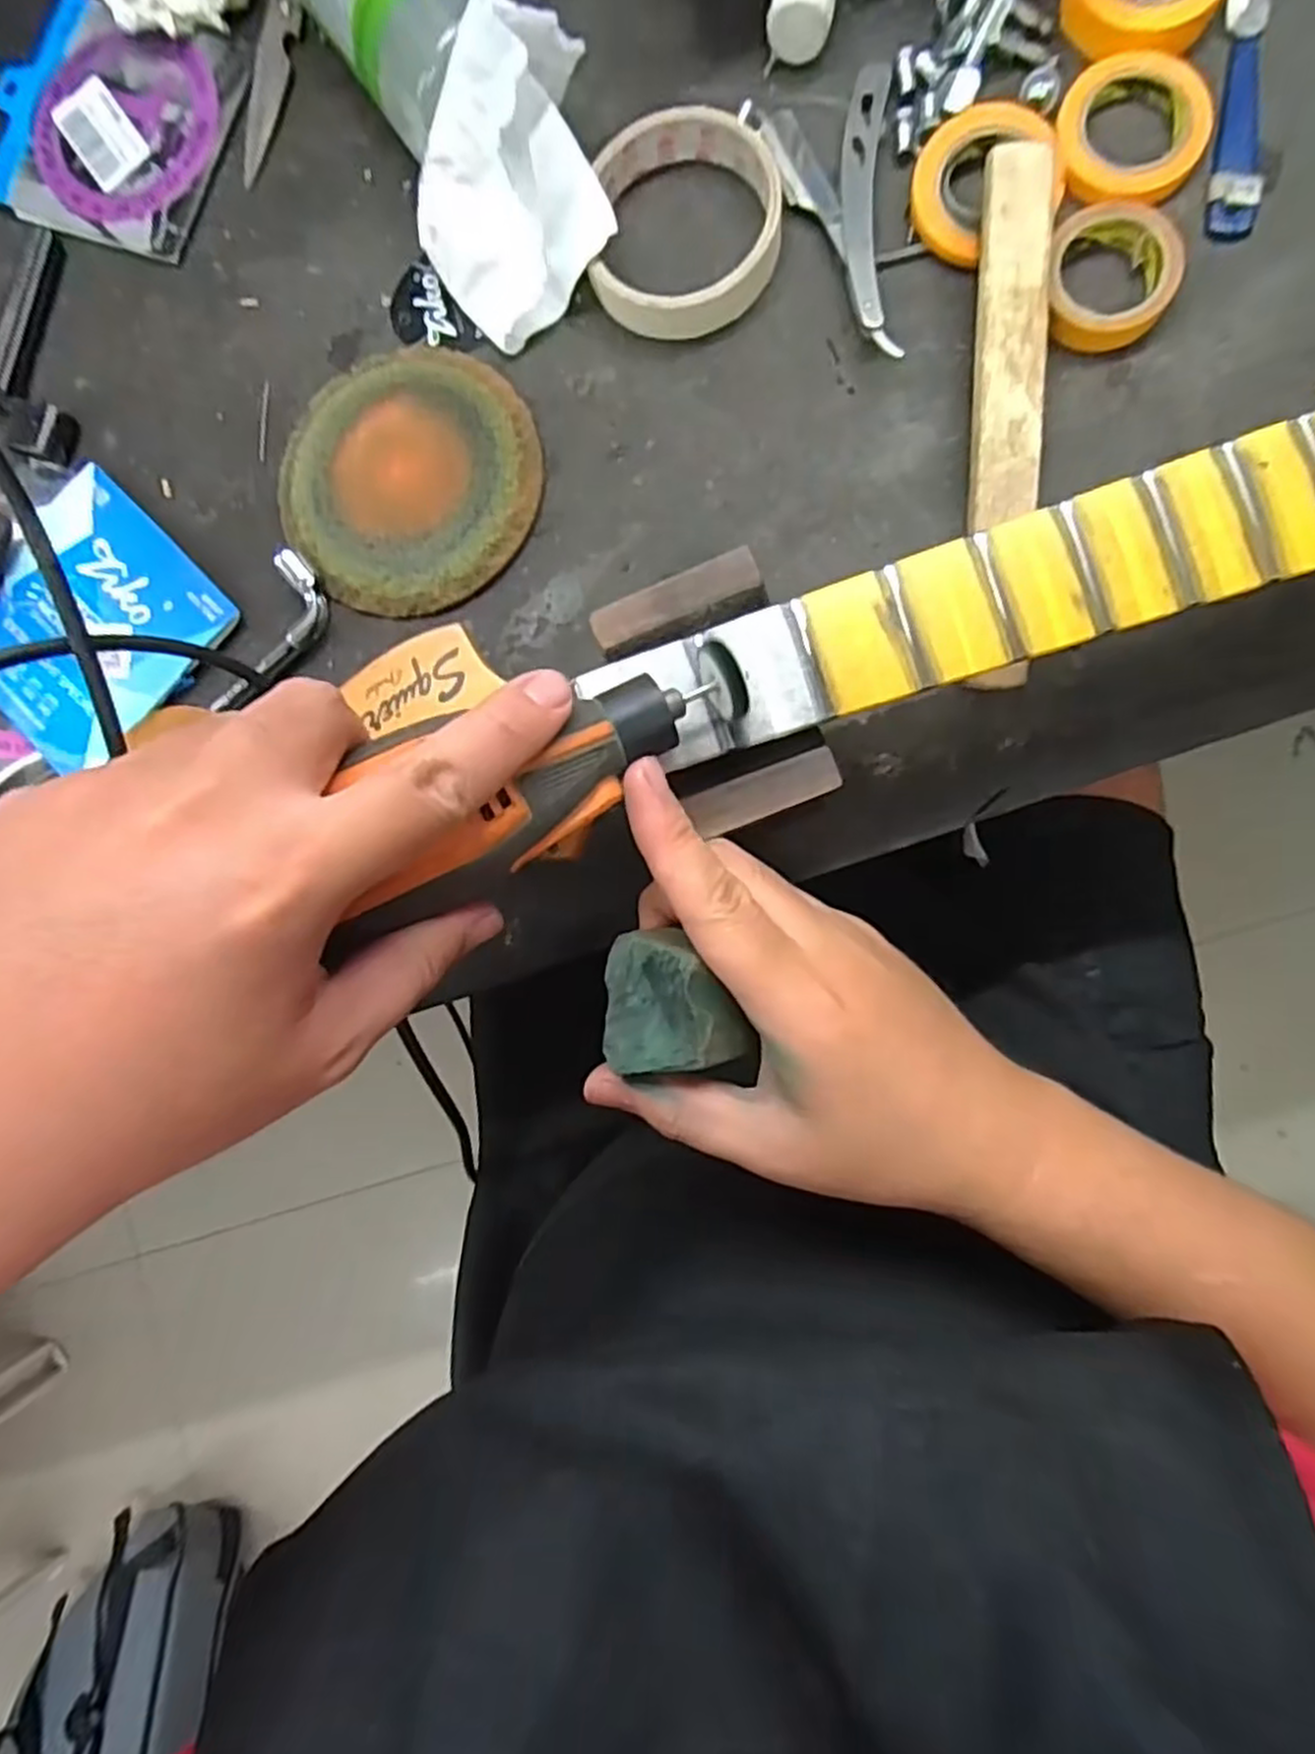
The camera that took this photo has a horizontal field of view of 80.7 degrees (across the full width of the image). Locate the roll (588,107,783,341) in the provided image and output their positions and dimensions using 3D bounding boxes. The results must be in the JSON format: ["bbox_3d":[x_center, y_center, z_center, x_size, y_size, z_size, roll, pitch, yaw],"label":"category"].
[{"bbox_3d":[0.013,-0.276,0.329,0.077,0.018,0.089,4,88,7],"label":"roll"}]

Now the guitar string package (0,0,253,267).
[{"bbox_3d":[-0.265,-0.361,0.373,0.122,0.012,0.104,24,91,7],"label":"guitar string package"}]

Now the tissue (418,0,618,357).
[{"bbox_3d":[-0.056,-0.283,0.315,0.090,0.068,0.065,-33,84,5],"label":"tissue"}]

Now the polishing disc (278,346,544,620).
[{"bbox_3d":[-0.111,-0.179,0.346,0.114,0.013,0.118,0,88,7],"label":"polishing disc"}]

